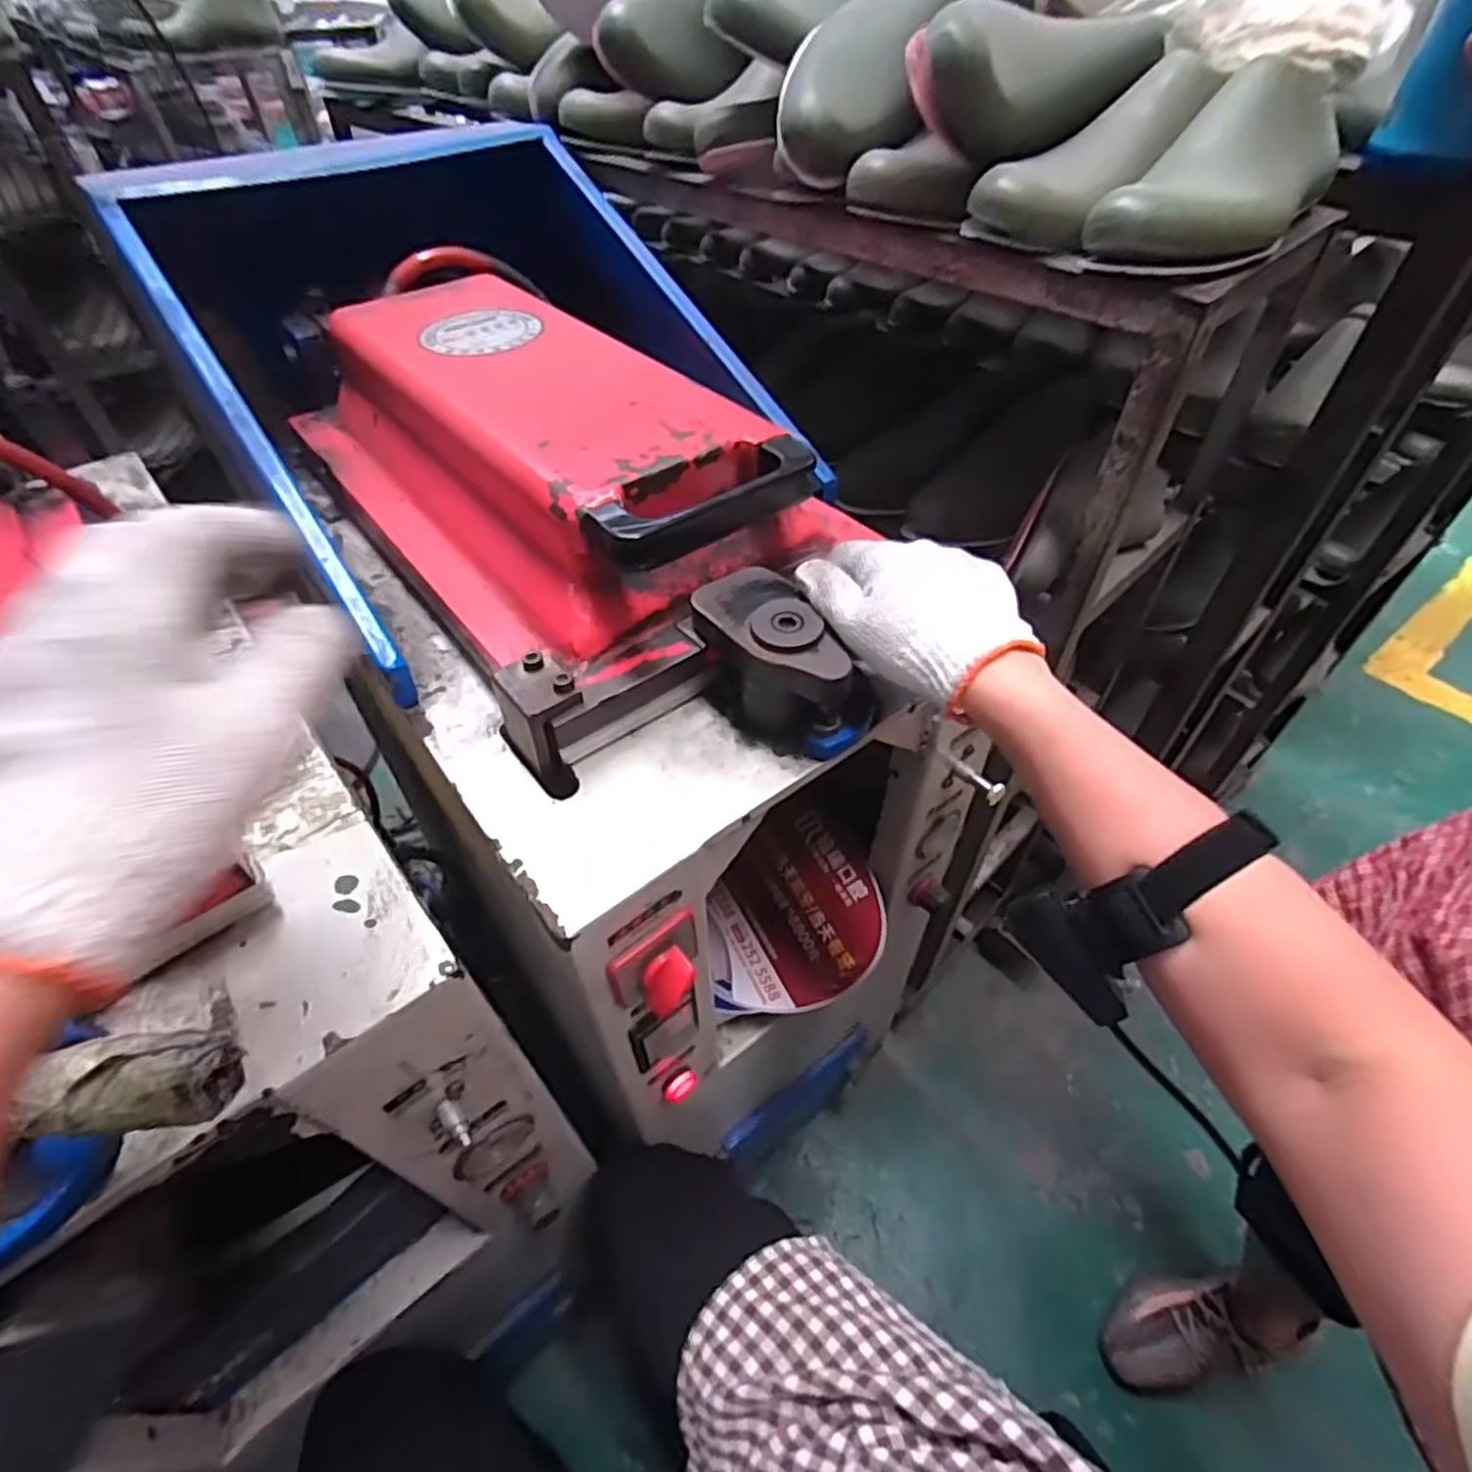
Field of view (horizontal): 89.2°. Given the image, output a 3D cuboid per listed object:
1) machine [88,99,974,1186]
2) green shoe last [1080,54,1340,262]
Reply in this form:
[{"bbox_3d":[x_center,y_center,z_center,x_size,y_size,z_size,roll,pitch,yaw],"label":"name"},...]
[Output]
[{"bbox_3d":[-0.134,-0.133,0.679,0.384,0.513,0.690,-30,55,-23],"label":"machine"},{"bbox_3d":[0.321,-0.369,0.477,0.088,0.074,0.247,32,57,25],"label":"green shoe last"}]

